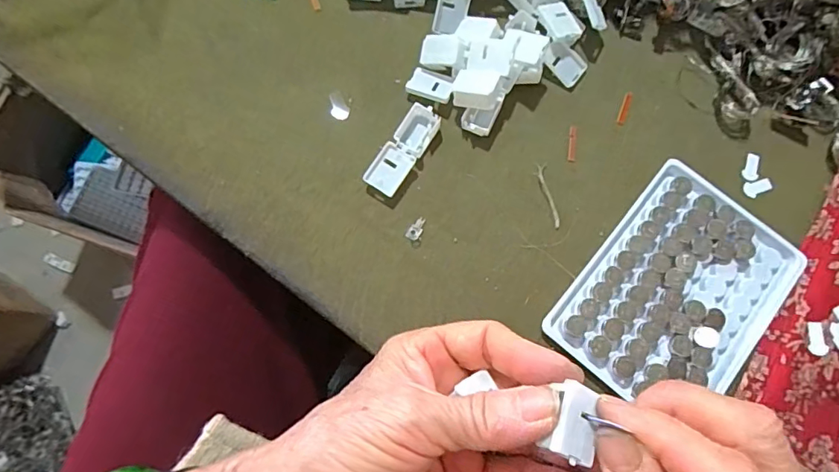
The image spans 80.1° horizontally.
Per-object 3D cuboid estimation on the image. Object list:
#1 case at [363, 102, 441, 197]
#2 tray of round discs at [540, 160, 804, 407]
[{"bbox_3d":[-0.009,-0.049,0.286,0.019,0.008,0.055,33,77,5],"label":"case"},{"bbox_3d":[0.142,0.030,0.270,0.094,0.011,0.129,40,78,6],"label":"tray of round discs"}]

